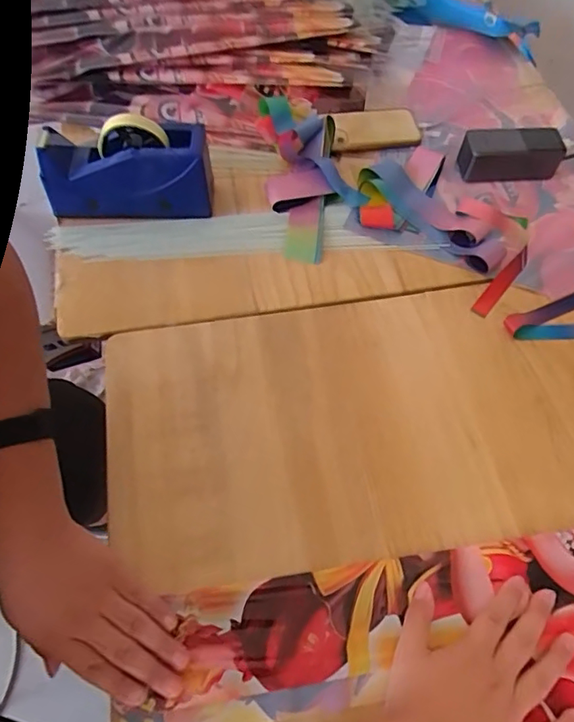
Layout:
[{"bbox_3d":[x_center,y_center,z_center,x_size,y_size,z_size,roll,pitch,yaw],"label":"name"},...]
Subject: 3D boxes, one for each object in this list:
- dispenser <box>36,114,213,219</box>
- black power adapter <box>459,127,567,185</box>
[{"bbox_3d":[-0.195,-0.235,0.639,0.198,0.112,0.056,-4,60,-4],"label":"dispenser"},{"bbox_3d":[0.317,-0.295,0.749,0.136,0.051,0.059,1,60,0],"label":"black power adapter"}]

